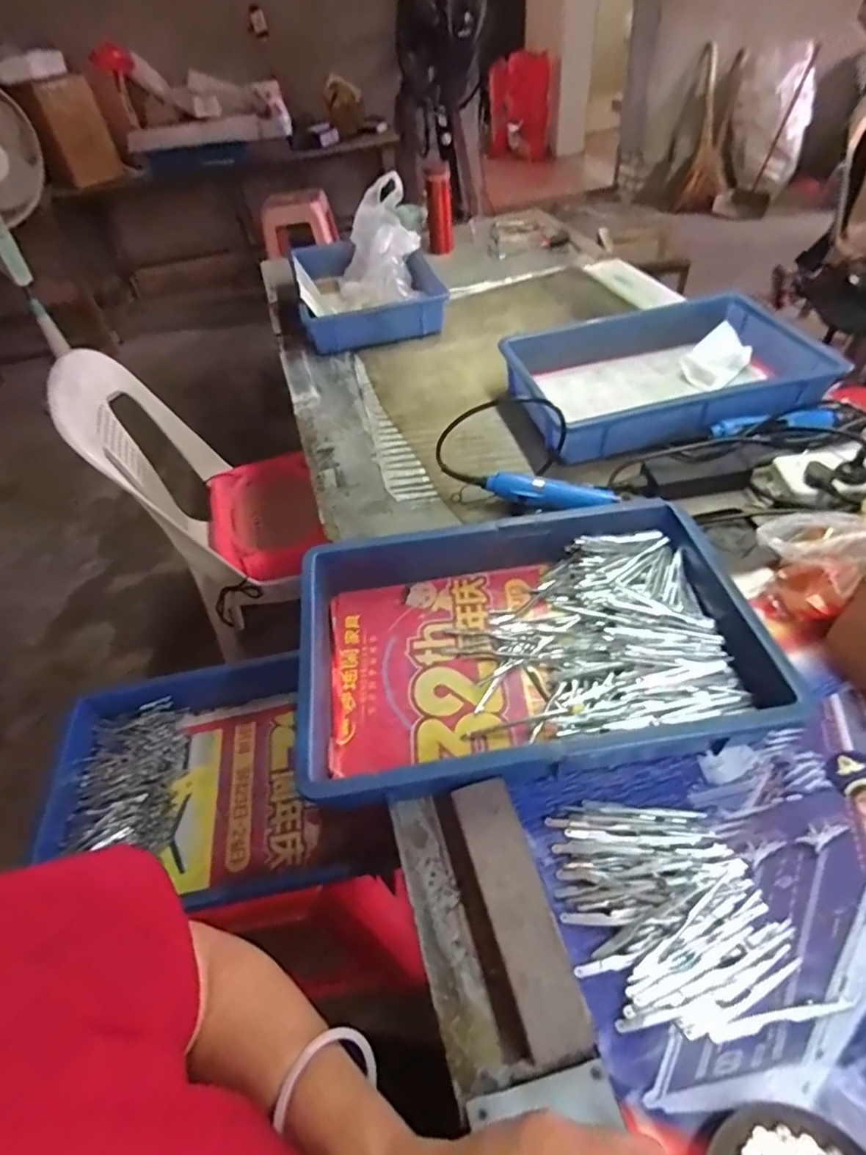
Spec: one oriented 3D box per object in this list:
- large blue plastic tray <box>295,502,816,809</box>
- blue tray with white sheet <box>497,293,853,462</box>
[{"bbox_3d":[0.091,0.063,0.570,0.429,0.074,0.282,-7,46,-4],"label":"large blue plastic tray"},{"bbox_3d":[0.363,-0.308,0.885,0.439,0.103,0.294,-8,46,-5],"label":"blue tray with white sheet"}]

